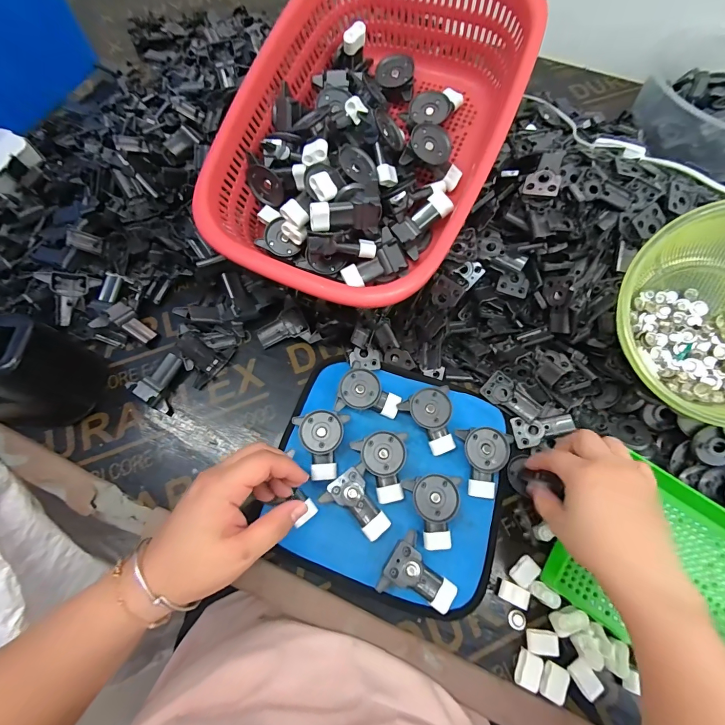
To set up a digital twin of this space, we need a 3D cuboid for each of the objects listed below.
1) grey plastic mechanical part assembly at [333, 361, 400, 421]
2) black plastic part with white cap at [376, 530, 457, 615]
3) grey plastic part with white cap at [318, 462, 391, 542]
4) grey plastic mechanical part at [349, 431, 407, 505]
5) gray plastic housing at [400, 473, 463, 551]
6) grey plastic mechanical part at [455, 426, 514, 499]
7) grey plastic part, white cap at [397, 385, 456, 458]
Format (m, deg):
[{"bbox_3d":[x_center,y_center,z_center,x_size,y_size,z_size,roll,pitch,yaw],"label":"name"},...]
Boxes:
[{"bbox_3d":[0.009,0.031,0.383,0.063,0.021,0.053,15,70,5],"label":"grey plastic mechanical part assembly"},{"bbox_3d":[0.054,0.189,0.323,0.064,0.021,0.053,25,71,9],"label":"black plastic part with white cap"},{"bbox_3d":[-0.003,0.136,0.341,0.049,0.017,0.064,-36,73,-13],"label":"grey plastic part with white cap"},{"bbox_3d":[0.016,0.101,0.356,0.051,0.020,0.064,4,69,1],"label":"grey plastic mechanical part"},{"bbox_3d":[0.064,0.140,0.342,0.052,0.021,0.064,7,69,2],"label":"gray plastic housing"},{"bbox_3d":[0.121,0.099,0.358,0.051,0.026,0.064,10,69,3],"label":"grey plastic mechanical part"},{"bbox_3d":[0.070,0.061,0.375,0.053,0.020,0.065,-11,69,-4],"label":"grey plastic part, white cap"}]

